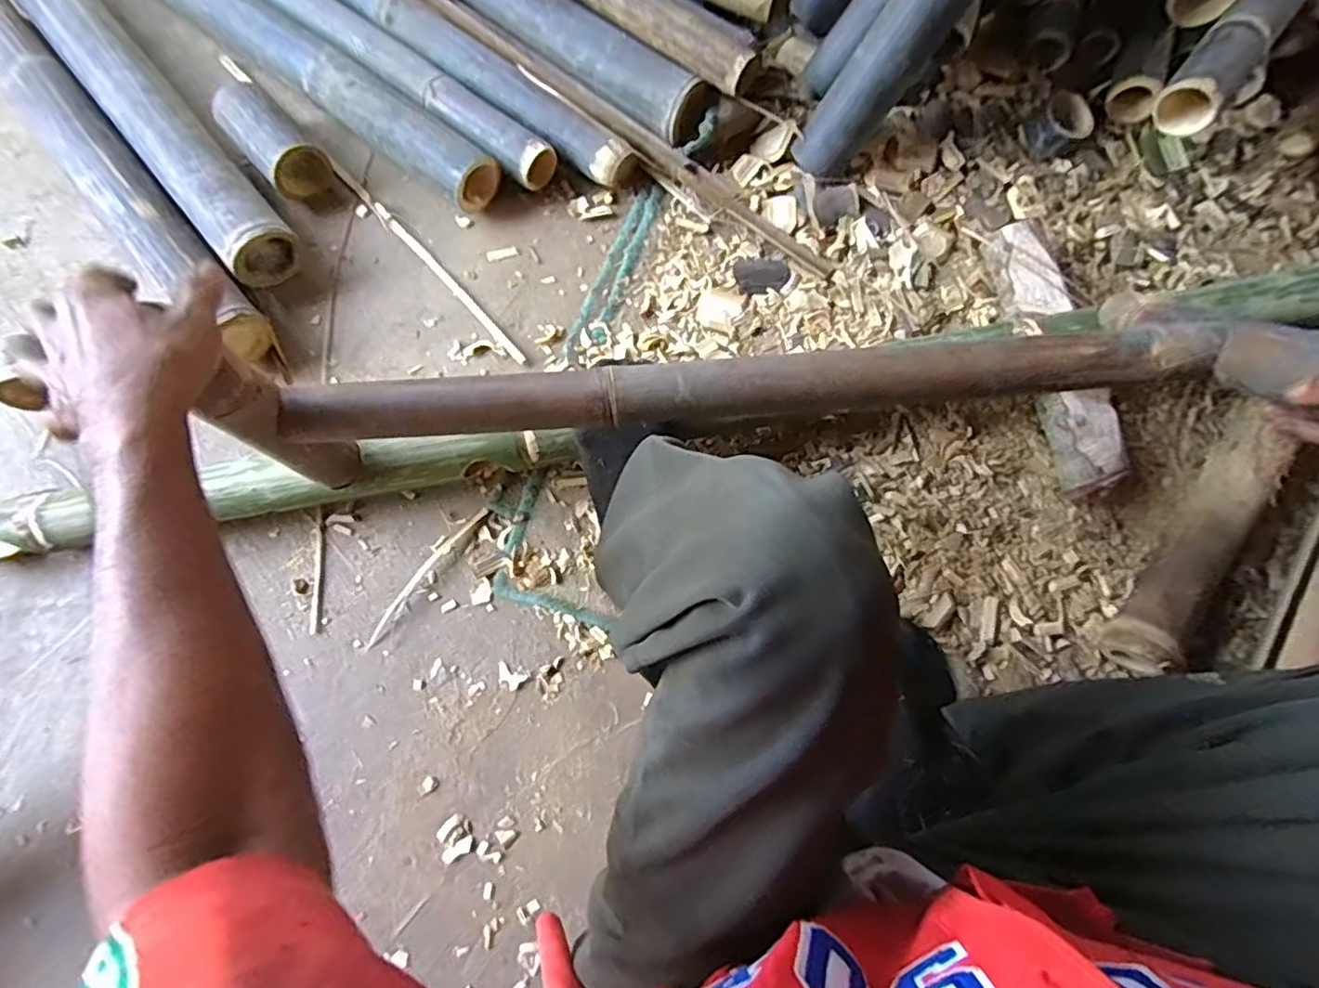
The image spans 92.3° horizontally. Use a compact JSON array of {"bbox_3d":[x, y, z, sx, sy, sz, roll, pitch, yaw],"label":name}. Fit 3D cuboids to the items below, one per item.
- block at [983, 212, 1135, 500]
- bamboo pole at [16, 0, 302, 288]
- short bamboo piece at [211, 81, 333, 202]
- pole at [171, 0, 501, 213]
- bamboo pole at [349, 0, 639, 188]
[{"bbox_3d":[0.464,-0.162,0.754,0.080,0.064,0.332,-11,78,-4],"label":"block"},{"bbox_3d":[-0.707,-0.556,0.811,0.086,0.093,0.766,-40,81,-10],"label":"bamboo pole"},{"bbox_3d":[-0.486,-0.448,0.797,0.077,0.063,0.141,-41,81,-10],"label":"short bamboo piece"},{"bbox_3d":[-0.485,-0.569,0.826,0.649,0.066,0.073,36,79,6],"label":"pole"},{"bbox_3d":[-0.306,-0.596,0.836,0.640,0.063,0.068,37,79,7],"label":"bamboo pole"}]

